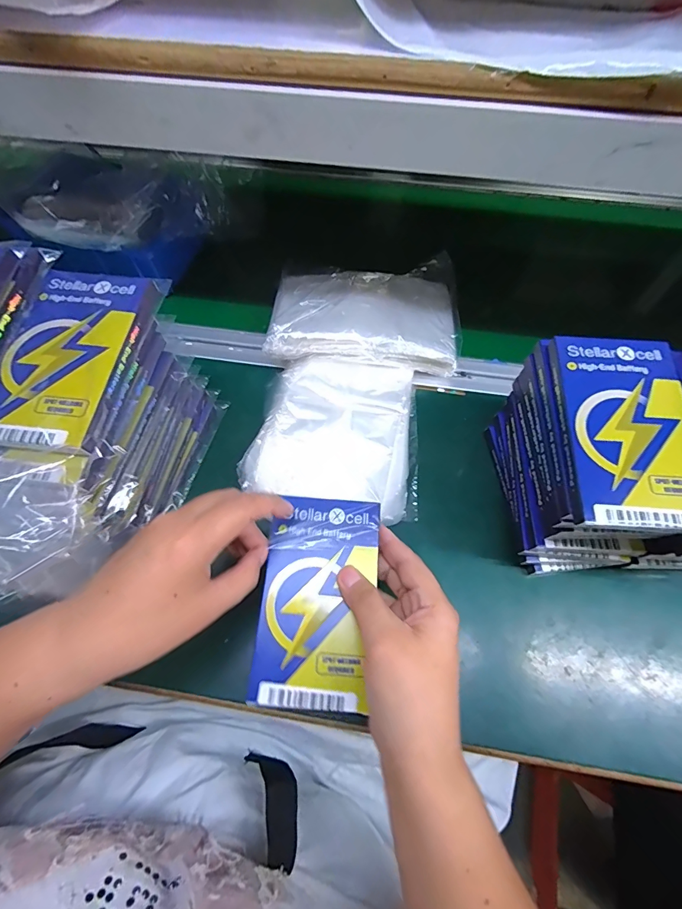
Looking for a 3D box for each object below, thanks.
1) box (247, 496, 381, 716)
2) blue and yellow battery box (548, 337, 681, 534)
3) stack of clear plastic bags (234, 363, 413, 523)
[{"bbox_3d":[-0.016,0.094,0.267,0.075,0.011,0.131,5,63,2],"label":"box"},{"bbox_3d":[0.183,-0.017,0.254,0.077,0.018,0.131,5,63,2],"label":"blue and yellow battery box"},{"bbox_3d":[0.001,-0.022,0.365,0.143,0.032,0.152,12,64,6],"label":"stack of clear plastic bags"}]

